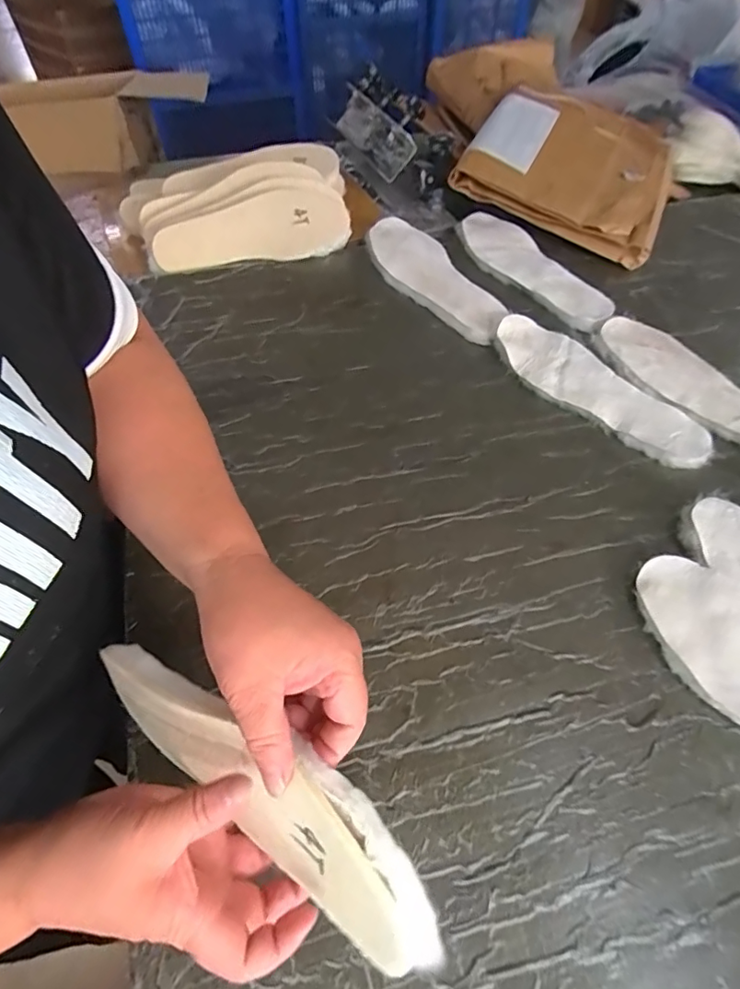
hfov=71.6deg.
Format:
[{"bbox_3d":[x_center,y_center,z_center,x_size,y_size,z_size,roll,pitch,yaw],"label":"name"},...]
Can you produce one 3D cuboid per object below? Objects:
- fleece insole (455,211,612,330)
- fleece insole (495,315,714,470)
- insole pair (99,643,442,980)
[{"bbox_3d":[0.210,-0.306,0.683,0.092,0.008,0.263,-23,59,-15],"label":"fleece insole"},{"bbox_3d":[0.251,-0.119,0.570,0.259,0.021,0.091,37,63,22],"label":"fleece insole"},{"bbox_3d":[-0.071,0.162,0.291,0.246,0.084,0.021,23,27,29],"label":"insole pair"}]

